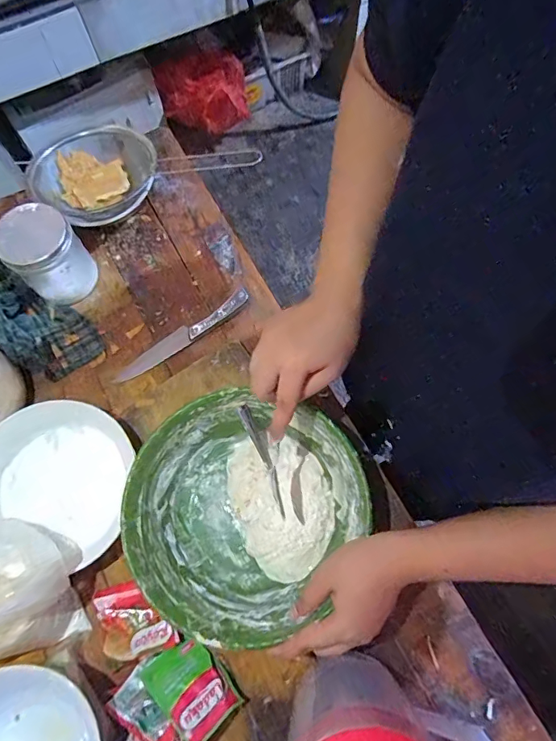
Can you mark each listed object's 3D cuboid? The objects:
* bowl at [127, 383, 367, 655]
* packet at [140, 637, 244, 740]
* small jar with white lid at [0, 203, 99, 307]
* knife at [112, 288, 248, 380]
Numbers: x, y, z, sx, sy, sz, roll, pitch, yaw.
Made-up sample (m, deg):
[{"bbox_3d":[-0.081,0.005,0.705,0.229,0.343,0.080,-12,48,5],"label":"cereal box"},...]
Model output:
[{"bbox_3d":[-0.038,0.148,0.495,0.221,0.084,0.228,-1,71,2],"label":"bowl"},{"bbox_3d":[-0.089,0.324,0.479,0.065,0.012,0.093,-33,52,-32],"label":"packet"},{"bbox_3d":[-0.296,-0.148,0.601,0.085,0.105,0.084,-1,71,2],"label":"small jar with white lid"},{"bbox_3d":[-0.127,-0.047,0.615,0.205,0.012,0.027,-33,73,-9],"label":"knife"}]

